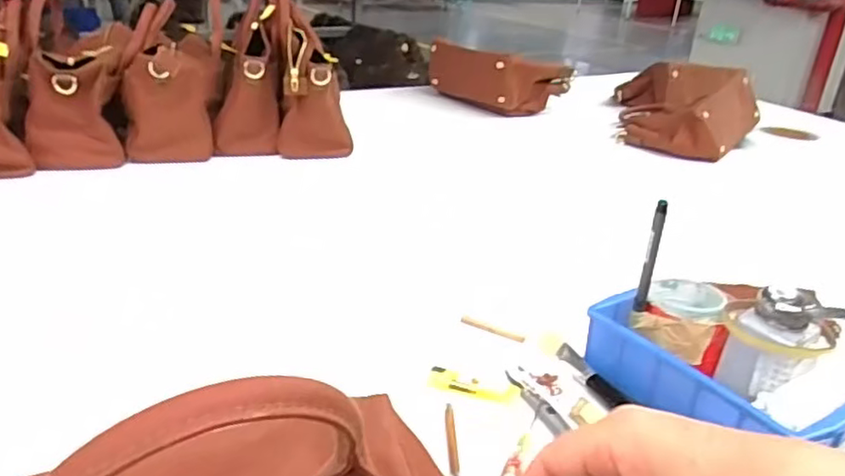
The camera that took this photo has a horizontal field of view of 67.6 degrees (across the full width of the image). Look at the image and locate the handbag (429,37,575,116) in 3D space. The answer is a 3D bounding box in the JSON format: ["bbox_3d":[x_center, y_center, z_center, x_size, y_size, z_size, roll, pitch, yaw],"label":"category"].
[{"bbox_3d":[0.168,-0.359,1.401,0.205,0.124,0.249,-15,32,-34],"label":"handbag"}]

